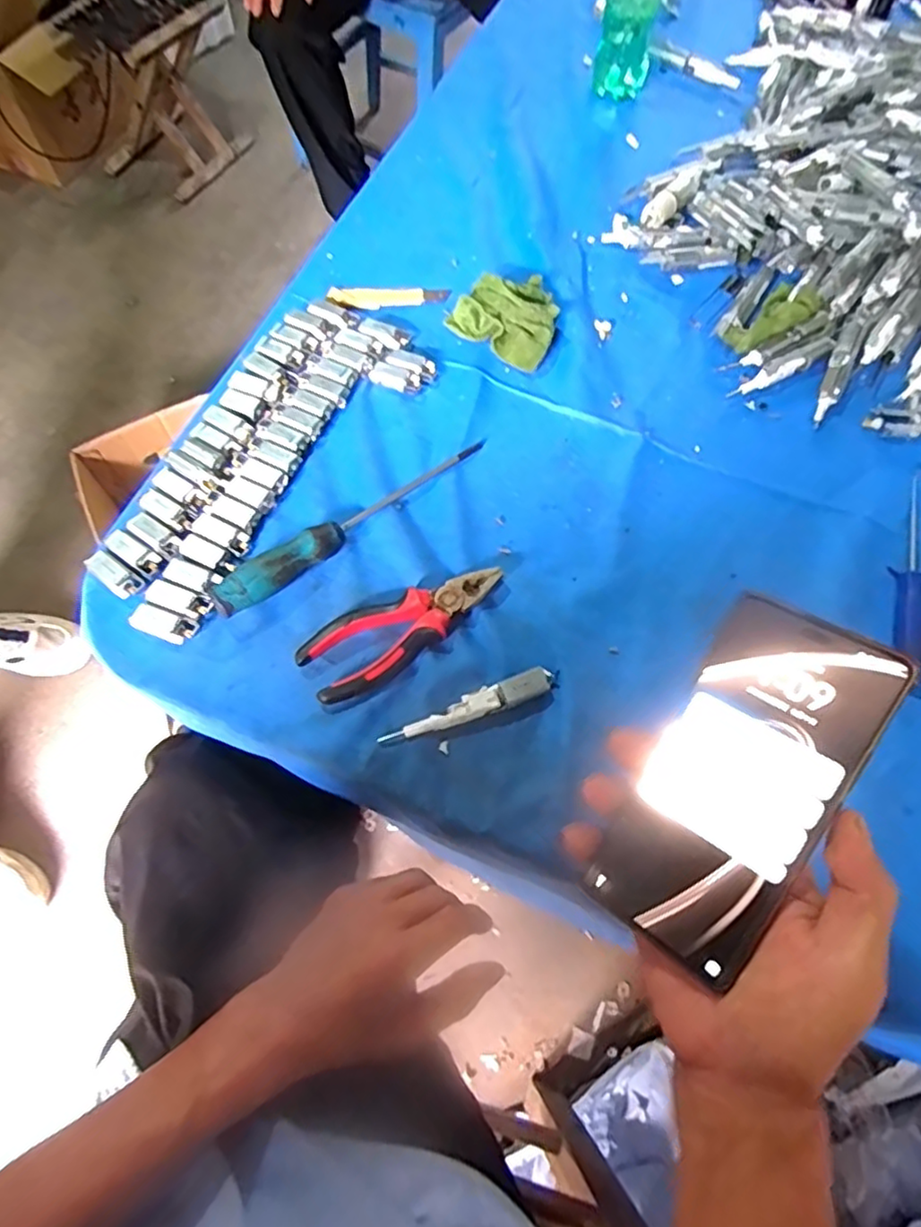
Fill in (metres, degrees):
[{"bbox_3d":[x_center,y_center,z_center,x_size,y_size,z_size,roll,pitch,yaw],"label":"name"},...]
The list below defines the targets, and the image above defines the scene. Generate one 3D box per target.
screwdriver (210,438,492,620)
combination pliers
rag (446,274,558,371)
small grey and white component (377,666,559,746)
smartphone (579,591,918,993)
[{"bbox_3d":[-0.078,-0.074,0.499,0.248,0.029,0.026,-35,71,-15],"label":"screwdriver"},{"bbox_3d":[-0.039,0.011,0.470,0.155,0.019,0.054,-26,69,-12],"label":"combination pliers"},{"bbox_3d":[0.047,-0.280,0.592,0.099,0.036,0.076,35,70,13],"label":"rag"},{"bbox_3d":[0.008,0.065,0.447,0.129,0.013,0.019,-18,67,-9],"label":"small grey and white component"},{"bbox_3d":[0.126,0.078,0.291,0.074,0.011,0.161,31,94,28],"label":"smartphone"}]

